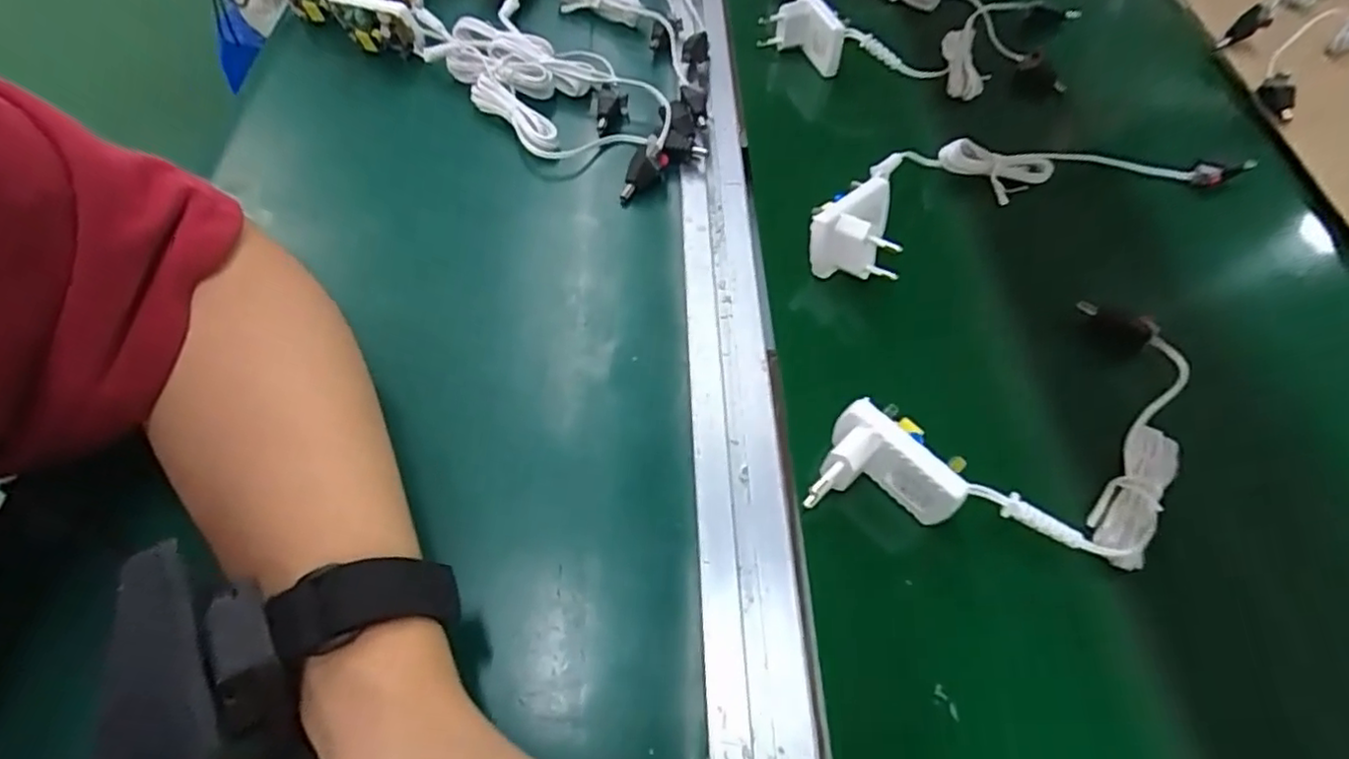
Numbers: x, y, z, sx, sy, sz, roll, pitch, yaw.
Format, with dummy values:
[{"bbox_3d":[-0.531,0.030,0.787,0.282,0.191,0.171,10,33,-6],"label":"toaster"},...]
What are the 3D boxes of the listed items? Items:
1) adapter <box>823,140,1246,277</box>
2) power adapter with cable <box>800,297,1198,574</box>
[{"bbox_3d":[0.217,-0.128,0.404,0.320,0.036,0.087,-17,62,-18],"label":"adapter"},{"bbox_3d":[0.176,0.028,0.300,0.225,0.039,0.107,-23,66,-22],"label":"power adapter with cable"}]

